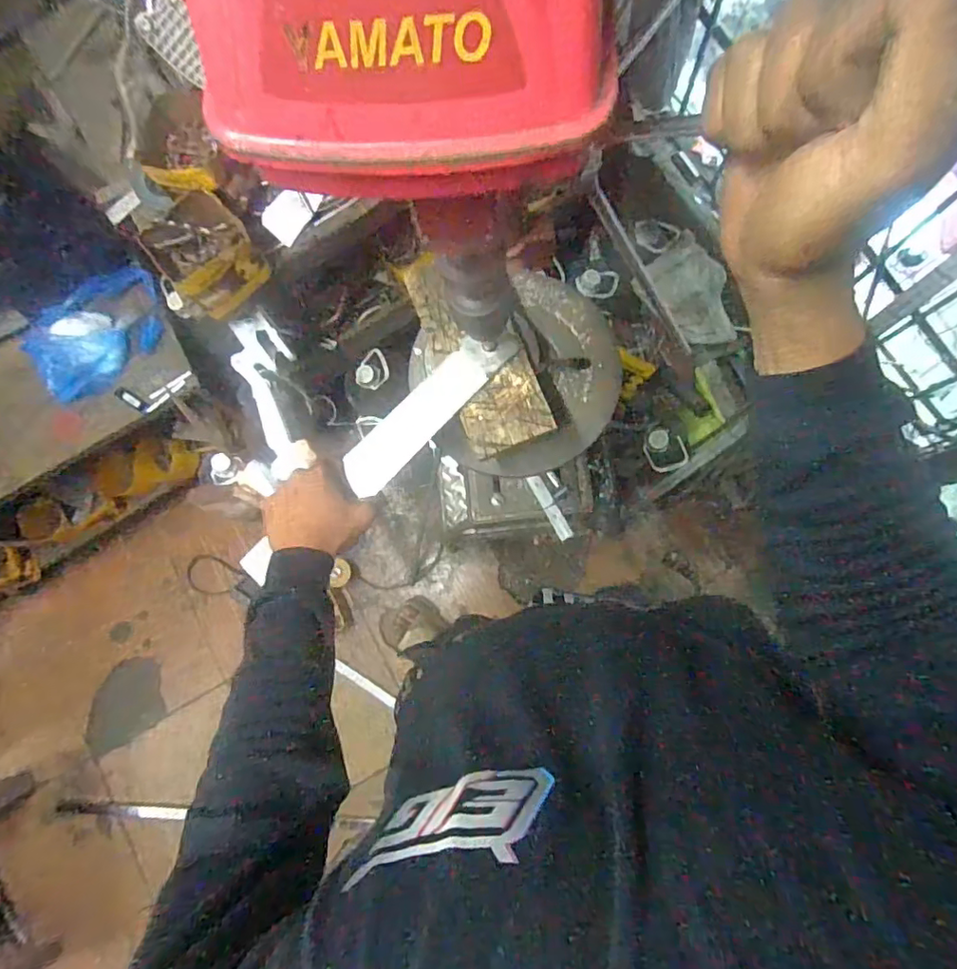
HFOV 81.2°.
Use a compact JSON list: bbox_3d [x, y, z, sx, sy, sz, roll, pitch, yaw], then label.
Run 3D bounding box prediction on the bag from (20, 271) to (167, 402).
[{"bbox_3d":[-0.792,-0.318,1.154,0.300,0.080,0.166,-39,81,-3],"label":"bag"}]

